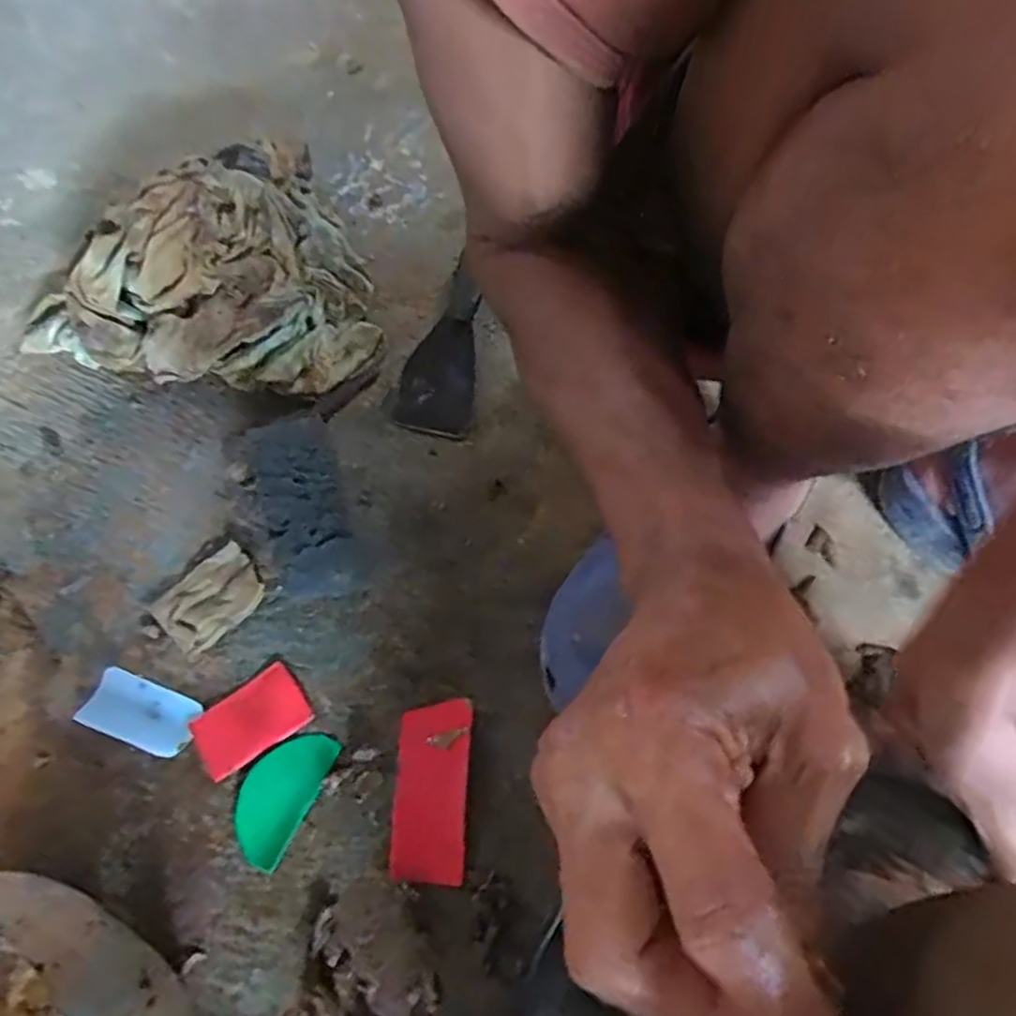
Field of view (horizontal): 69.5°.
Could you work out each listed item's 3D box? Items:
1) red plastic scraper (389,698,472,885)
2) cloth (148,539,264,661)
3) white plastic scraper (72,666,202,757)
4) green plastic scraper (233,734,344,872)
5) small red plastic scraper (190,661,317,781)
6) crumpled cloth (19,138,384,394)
[{"bbox_3d":[-0.050,0.182,0.477,0.046,0.004,0.110,3,64,1],"label":"red plastic scraper"},{"bbox_3d":[-0.214,0.065,0.529,0.053,0.010,0.074,41,70,17],"label":"cloth"},{"bbox_3d":[-0.246,0.137,0.492,0.072,0.009,0.040,20,65,9],"label":"white plastic scraper"},{"bbox_3d":[-0.149,0.184,0.476,0.045,0.004,0.084,25,66,11],"label":"green plastic scraper"},{"bbox_3d":[-0.175,0.142,0.494,0.073,0.004,0.049,-33,69,-16],"label":"small red plastic scraper"},{"bbox_3d":[-0.245,-0.179,0.597,0.272,0.106,0.217,-34,69,-16],"label":"crumpled cloth"}]

